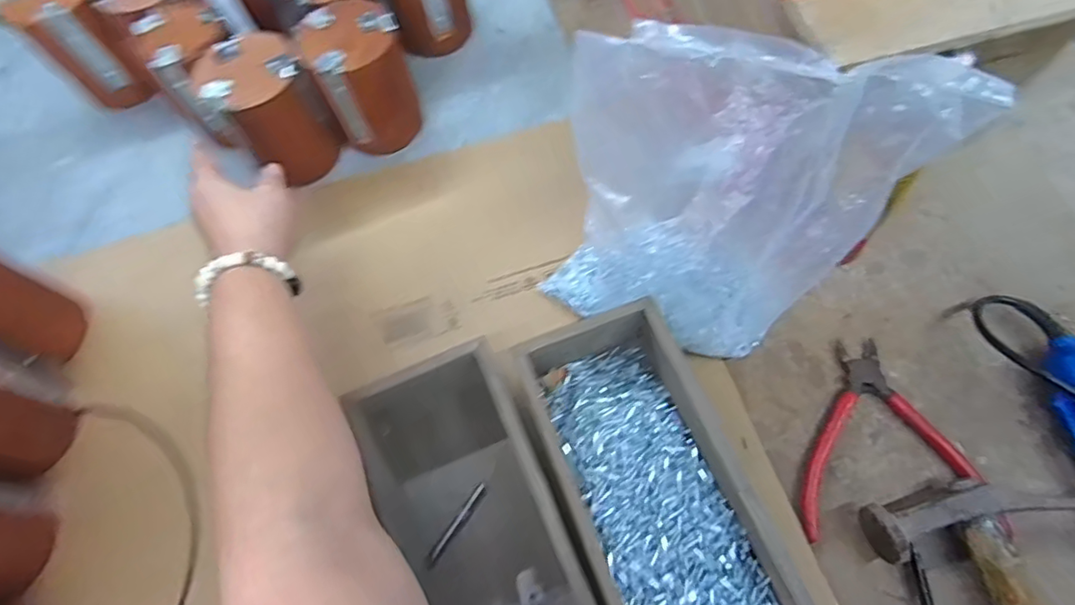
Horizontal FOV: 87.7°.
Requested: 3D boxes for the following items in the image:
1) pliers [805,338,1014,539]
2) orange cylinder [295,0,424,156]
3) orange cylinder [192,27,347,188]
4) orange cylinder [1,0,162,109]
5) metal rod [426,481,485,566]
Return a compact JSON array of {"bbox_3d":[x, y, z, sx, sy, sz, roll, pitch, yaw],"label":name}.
[{"bbox_3d":[0.240,0.091,0.391,0.125,0.012,0.134,-1,67,3],"label":"pliers"},{"bbox_3d":[-0.146,-0.187,0.477,0.076,0.098,0.075,-27,68,-8],"label":"orange cylinder"},{"bbox_3d":[-0.217,-0.156,0.466,0.081,0.095,0.077,42,75,18],"label":"orange cylinder"},{"bbox_3d":[-0.410,-0.238,0.510,0.076,0.094,0.084,-43,71,-14],"label":"orange cylinder"},{"bbox_3d":[-0.054,0.146,0.370,0.008,0.005,0.059,32,72,15],"label":"metal rod"}]

